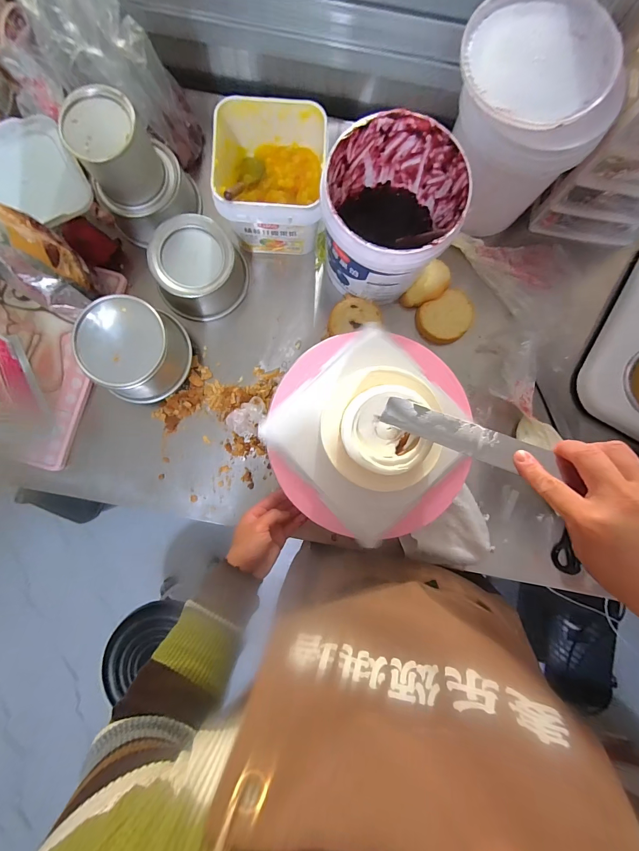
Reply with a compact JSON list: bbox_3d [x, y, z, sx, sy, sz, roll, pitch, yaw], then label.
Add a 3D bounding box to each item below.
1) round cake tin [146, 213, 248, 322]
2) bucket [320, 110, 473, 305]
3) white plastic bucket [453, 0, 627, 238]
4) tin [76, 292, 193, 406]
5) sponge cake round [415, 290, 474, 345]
[{"bbox_3d":[-0.208,-0.263,0.595,0.146,0.107,0.145,10,86,-1],"label":"round cake tin"},{"bbox_3d":[0.102,-0.317,0.531,0.188,0.162,0.194,0,86,-1],"label":"bucket"},{"bbox_3d":[0.290,-0.464,0.523,0.190,0.172,0.226,0,86,-1],"label":"white plastic bucket"},{"bbox_3d":[-0.290,-0.124,0.552,0.142,0.113,0.138,0,86,-1],"label":"tin"},{"bbox_3d":[0.227,-0.192,0.615,0.091,0.030,0.081,-26,87,-3],"label":"sponge cake round"}]

